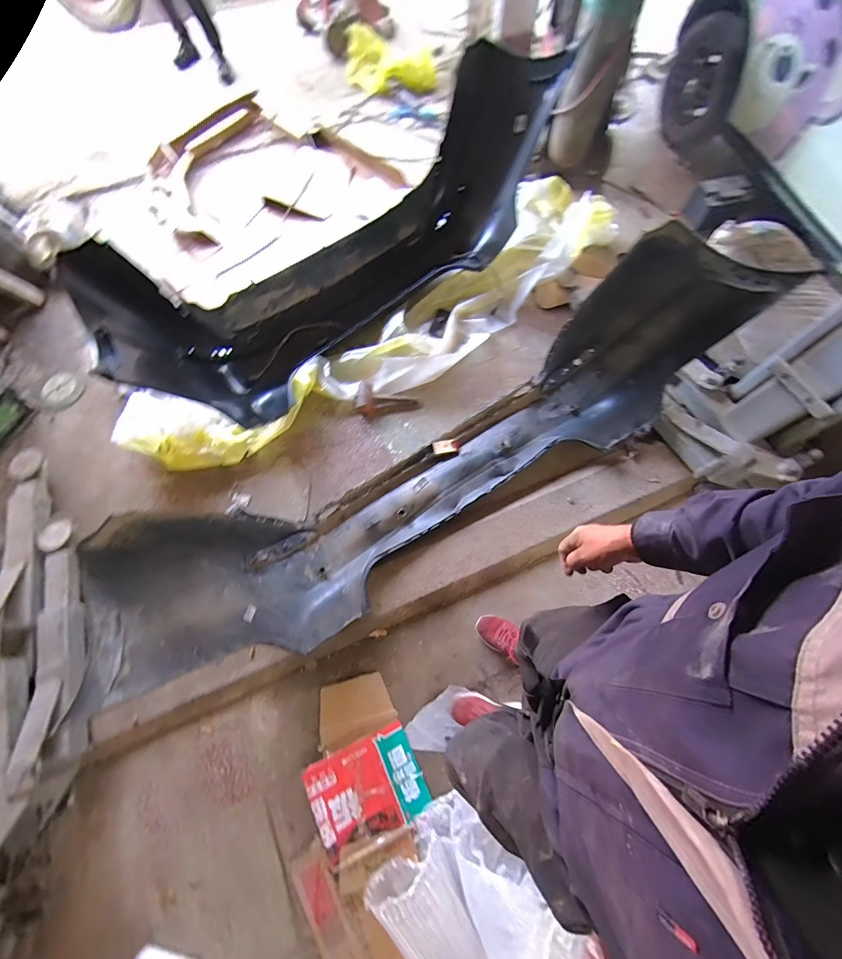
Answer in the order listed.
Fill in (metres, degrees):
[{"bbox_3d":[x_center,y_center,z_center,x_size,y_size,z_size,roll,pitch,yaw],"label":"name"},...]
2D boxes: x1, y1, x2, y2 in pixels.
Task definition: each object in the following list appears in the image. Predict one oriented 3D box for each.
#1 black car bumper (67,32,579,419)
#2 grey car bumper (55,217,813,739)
[{"bbox_3d":[-0.309,-0.888,1.533,1.783,0.727,0.509,-41,74,-13],"label":"black car bumper"},{"bbox_3d":[0.111,-0.085,1.266,2.062,0.645,0.543,-28,71,-9],"label":"grey car bumper"}]

